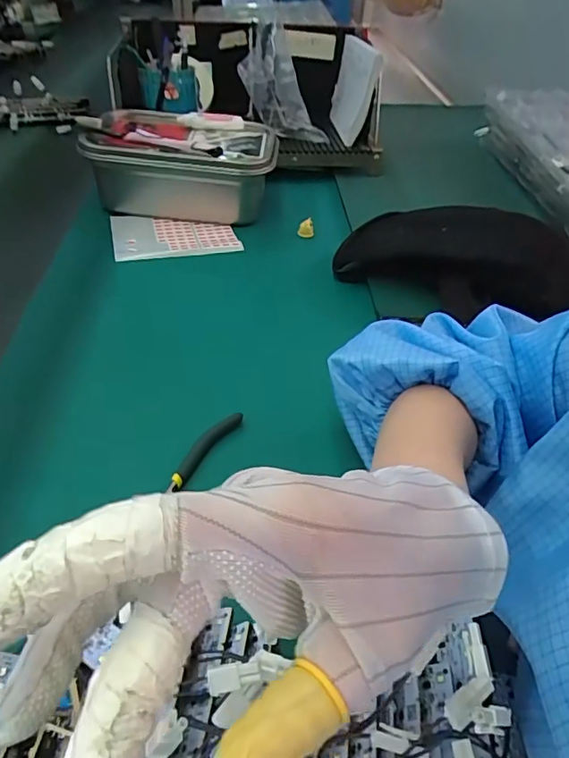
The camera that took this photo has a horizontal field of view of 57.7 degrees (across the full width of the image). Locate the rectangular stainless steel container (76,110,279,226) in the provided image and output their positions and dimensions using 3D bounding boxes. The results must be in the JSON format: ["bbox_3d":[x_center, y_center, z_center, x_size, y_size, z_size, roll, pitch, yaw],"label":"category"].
[{"bbox_3d":[-0.133,-0.285,0.694,0.235,0.098,0.157,5,42,1],"label":"rectangular stainless steel container"}]

